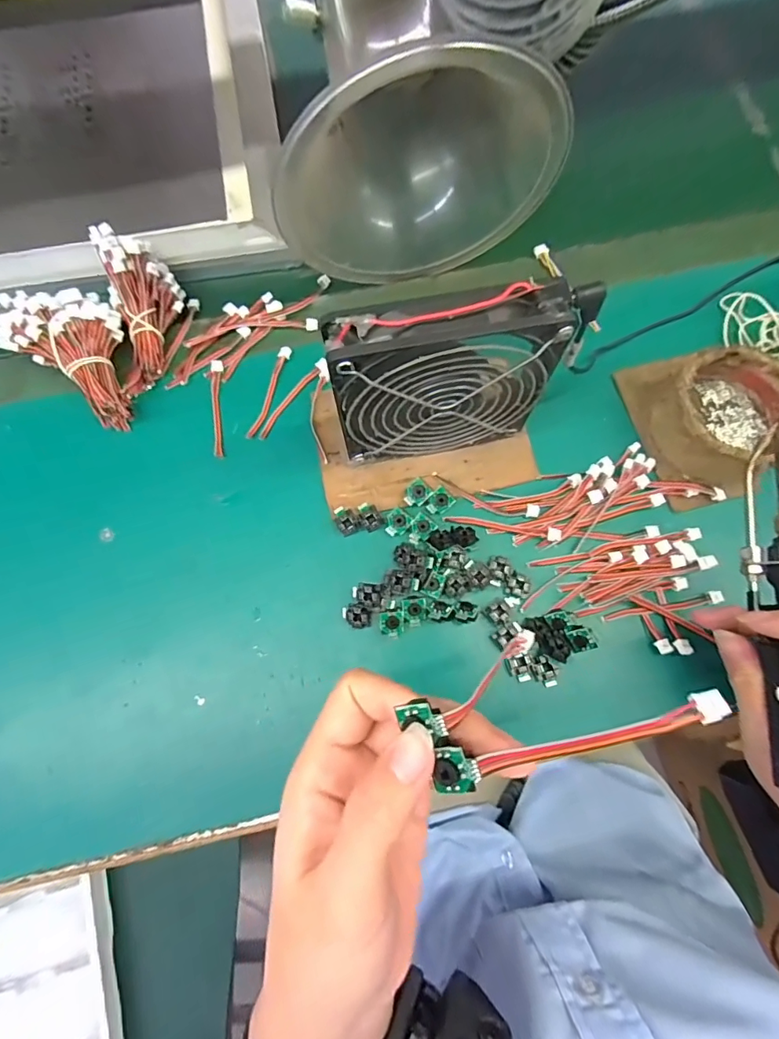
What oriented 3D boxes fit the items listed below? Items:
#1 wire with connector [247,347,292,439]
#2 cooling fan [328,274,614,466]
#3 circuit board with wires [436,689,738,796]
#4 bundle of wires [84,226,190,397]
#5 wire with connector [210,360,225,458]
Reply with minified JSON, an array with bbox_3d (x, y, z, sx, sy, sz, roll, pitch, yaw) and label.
[{"bbox_3d":[-0.087,-0.093,0.348,0.009,0.004,0.076,15,76,5],"label":"wire with connector"},{"bbox_3d":[0.032,-0.077,0.276,0.122,0.128,0.031,-10,75,-2],"label":"cooling fan"},{"bbox_3d":[0.056,0.067,0.144,0.088,0.004,0.012,-17,75,7],"label":"circuit board with wires"},{"bbox_3d":[-0.178,-0.153,0.349,0.046,0.030,0.115,-8,92,-1],"label":"bundle of wires"},{"bbox_3d":[-0.124,-0.079,0.344,0.010,0.006,0.074,-5,75,-1],"label":"wire with connector"}]

